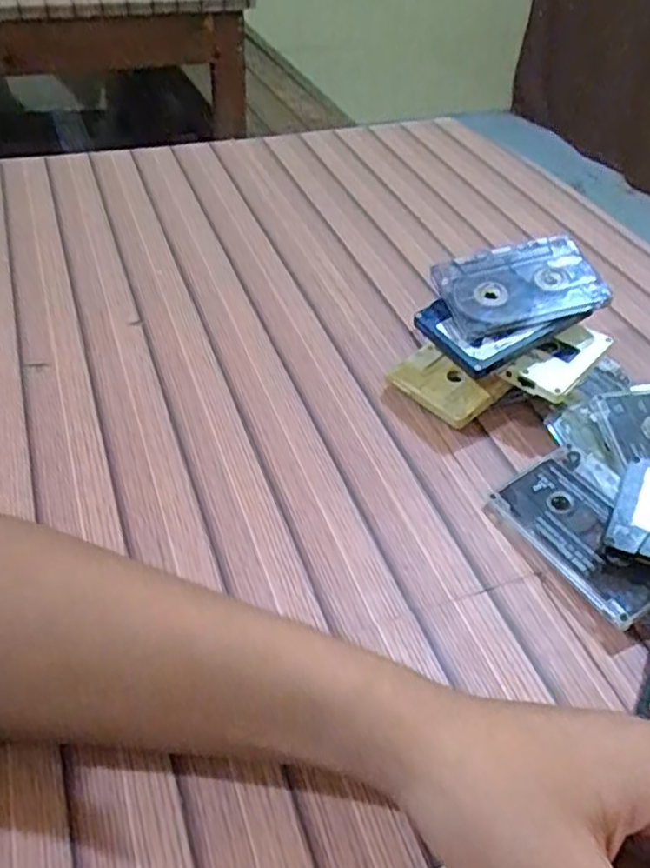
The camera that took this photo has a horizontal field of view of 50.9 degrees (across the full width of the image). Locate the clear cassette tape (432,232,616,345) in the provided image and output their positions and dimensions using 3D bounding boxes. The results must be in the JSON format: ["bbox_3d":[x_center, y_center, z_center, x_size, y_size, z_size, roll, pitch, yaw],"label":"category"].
[{"bbox_3d":[0.125,-0.096,0.441,0.098,0.008,0.065,-17,63,-6],"label":"clear cassette tape"}]

